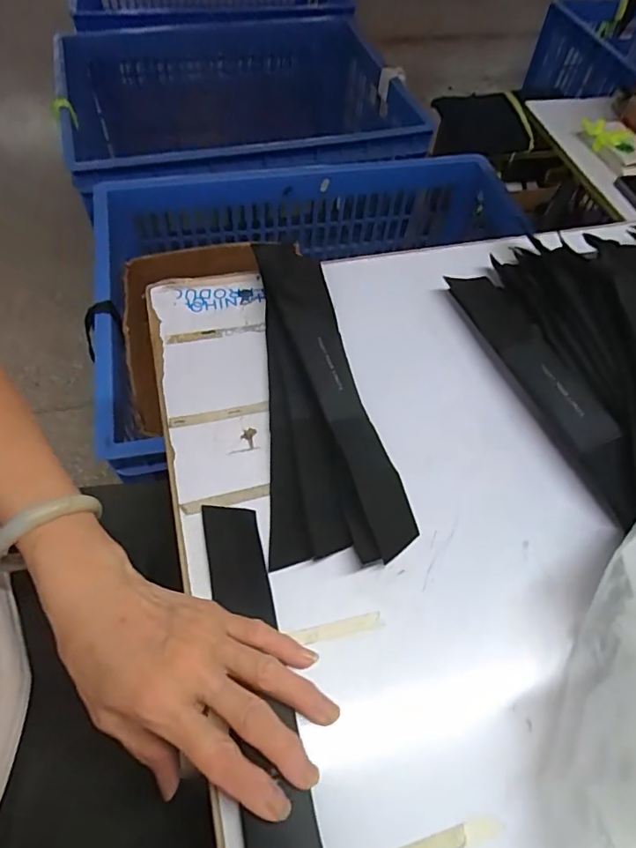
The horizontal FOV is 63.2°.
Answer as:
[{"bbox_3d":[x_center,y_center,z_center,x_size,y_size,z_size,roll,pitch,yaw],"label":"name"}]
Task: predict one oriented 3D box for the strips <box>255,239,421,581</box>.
[{"bbox_3d":[-0.005,-0.036,0.416,0.095,0.033,0.299,-8,58,-7],"label":"strips"}]

